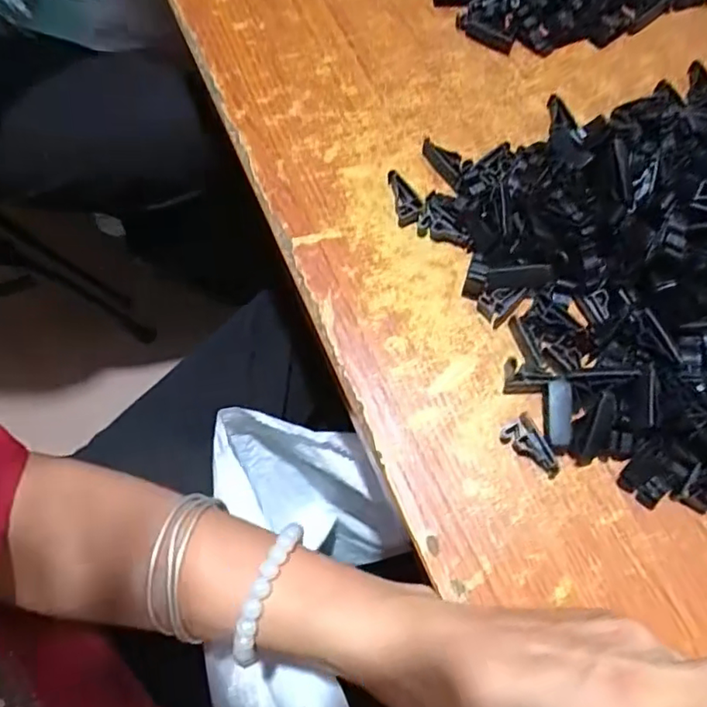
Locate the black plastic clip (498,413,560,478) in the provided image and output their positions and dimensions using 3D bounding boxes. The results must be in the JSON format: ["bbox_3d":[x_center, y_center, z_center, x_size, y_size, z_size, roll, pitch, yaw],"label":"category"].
[{"bbox_3d":[0.082,0.045,0.273,0.015,0.010,0.030,-31,73,-9],"label":"black plastic clip"}]

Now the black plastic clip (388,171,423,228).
[{"bbox_3d":[0.029,-0.084,0.319,0.014,0.007,0.031,-11,71,-3],"label":"black plastic clip"}]

